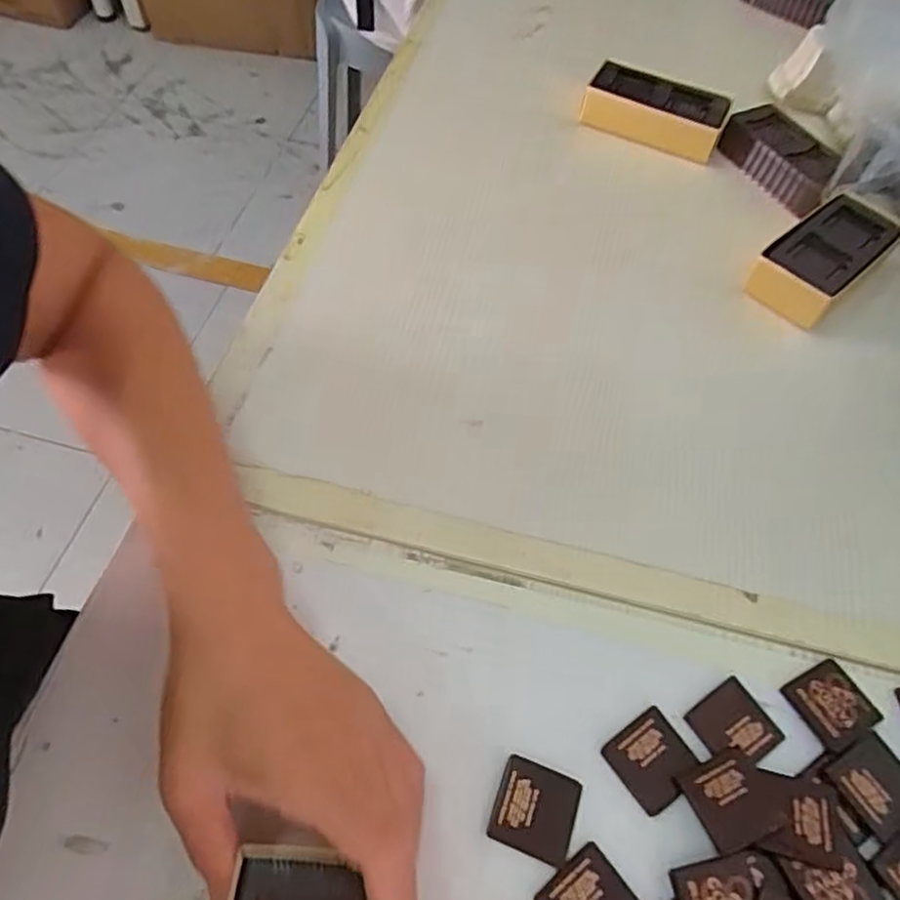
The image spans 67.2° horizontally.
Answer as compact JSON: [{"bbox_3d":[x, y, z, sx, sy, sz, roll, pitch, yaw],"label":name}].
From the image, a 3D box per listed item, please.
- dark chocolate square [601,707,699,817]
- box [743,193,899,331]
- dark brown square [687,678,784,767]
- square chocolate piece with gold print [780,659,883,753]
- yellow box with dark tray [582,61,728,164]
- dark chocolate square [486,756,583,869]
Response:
[{"bbox_3d":[0.091,0.139,0.304,0.035,0.004,0.034,-32,65,-21],"label":"dark chocolate square"},{"bbox_3d":[0.264,-0.136,0.477,0.127,0.028,0.055,-38,67,-24],"label":"box"},{"bbox_3d":[0.133,0.129,0.315,0.037,0.005,0.033,-28,63,-20],"label":"dark brown square"},{"bbox_3d":[0.183,0.121,0.325,0.034,0.006,0.033,-22,61,-17],"label":"square chocolate piece with gold print"},{"bbox_3d":[0.171,-0.284,0.565,0.110,0.033,0.052,22,59,10],"label":"yellow box with dark tray"},{"bbox_3d":[0.037,0.154,0.291,0.034,0.004,0.035,19,58,9],"label":"dark chocolate square"}]

